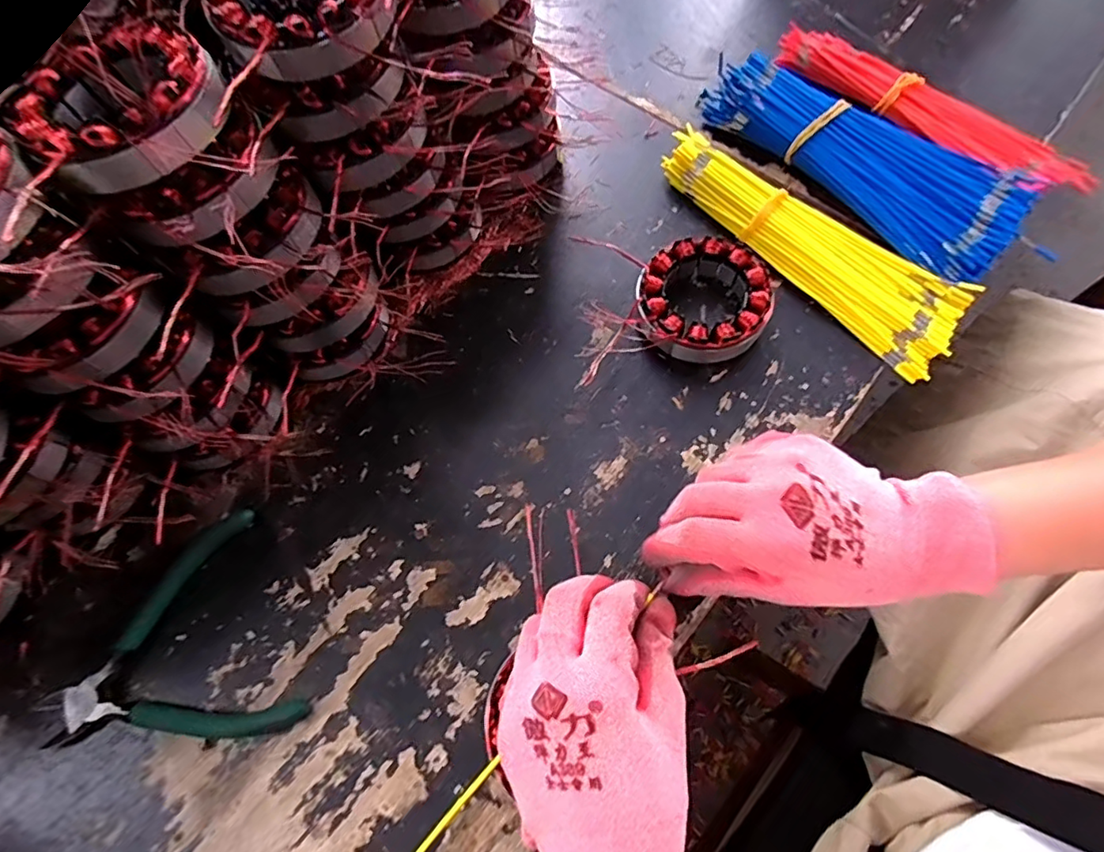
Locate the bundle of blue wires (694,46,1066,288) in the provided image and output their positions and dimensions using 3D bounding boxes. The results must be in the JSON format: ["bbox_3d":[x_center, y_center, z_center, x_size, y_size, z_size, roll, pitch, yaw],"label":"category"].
[{"bbox_3d":[0.229,-0.204,0.420,0.255,0.037,0.091,42,75,16],"label":"bundle of blue wires"}]

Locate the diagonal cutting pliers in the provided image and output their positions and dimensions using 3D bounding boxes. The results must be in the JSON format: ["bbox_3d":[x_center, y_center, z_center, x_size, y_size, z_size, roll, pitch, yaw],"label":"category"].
[{"bbox_3d":[-0.226,0.133,0.318,0.133,0.008,0.132,-25,70,-8],"label":"diagonal cutting pliers"}]

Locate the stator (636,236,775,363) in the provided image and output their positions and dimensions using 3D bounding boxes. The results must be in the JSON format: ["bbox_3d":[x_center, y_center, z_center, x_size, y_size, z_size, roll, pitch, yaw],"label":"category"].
[{"bbox_3d":[0.102,-0.085,0.376,0.086,0.033,0.086,0,69,1],"label":"stator"}]

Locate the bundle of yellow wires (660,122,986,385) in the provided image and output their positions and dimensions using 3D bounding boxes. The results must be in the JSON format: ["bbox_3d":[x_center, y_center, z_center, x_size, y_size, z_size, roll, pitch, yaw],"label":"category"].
[{"bbox_3d":[0.185,-0.139,0.401,0.071,0.025,0.244,-39,73,-13],"label":"bundle of yellow wires"}]

